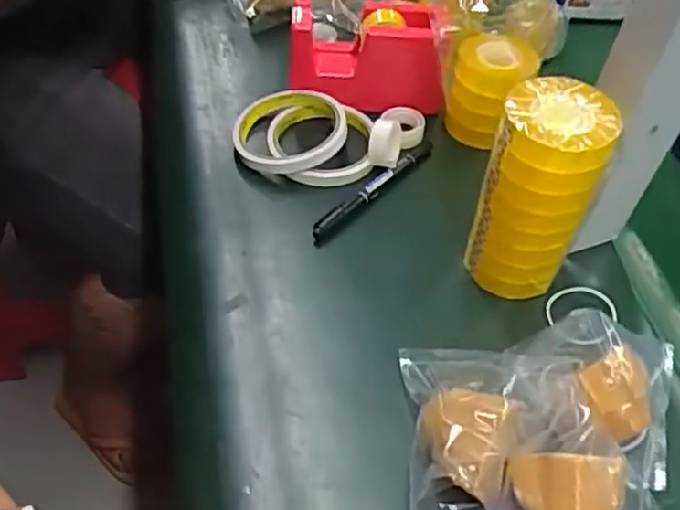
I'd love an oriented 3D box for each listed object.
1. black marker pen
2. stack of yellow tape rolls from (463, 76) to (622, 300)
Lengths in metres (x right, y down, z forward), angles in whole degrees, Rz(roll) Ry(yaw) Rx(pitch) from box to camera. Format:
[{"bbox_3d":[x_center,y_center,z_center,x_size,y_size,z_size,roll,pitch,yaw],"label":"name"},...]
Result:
[{"bbox_3d":[0.027,-0.052,0.514,0.012,0.016,0.136,37,58,24],"label":"black marker pen"},{"bbox_3d":[0.124,-0.037,0.422,0.064,0.138,0.055,24,54,16],"label":"stack of yellow tape rolls"}]

